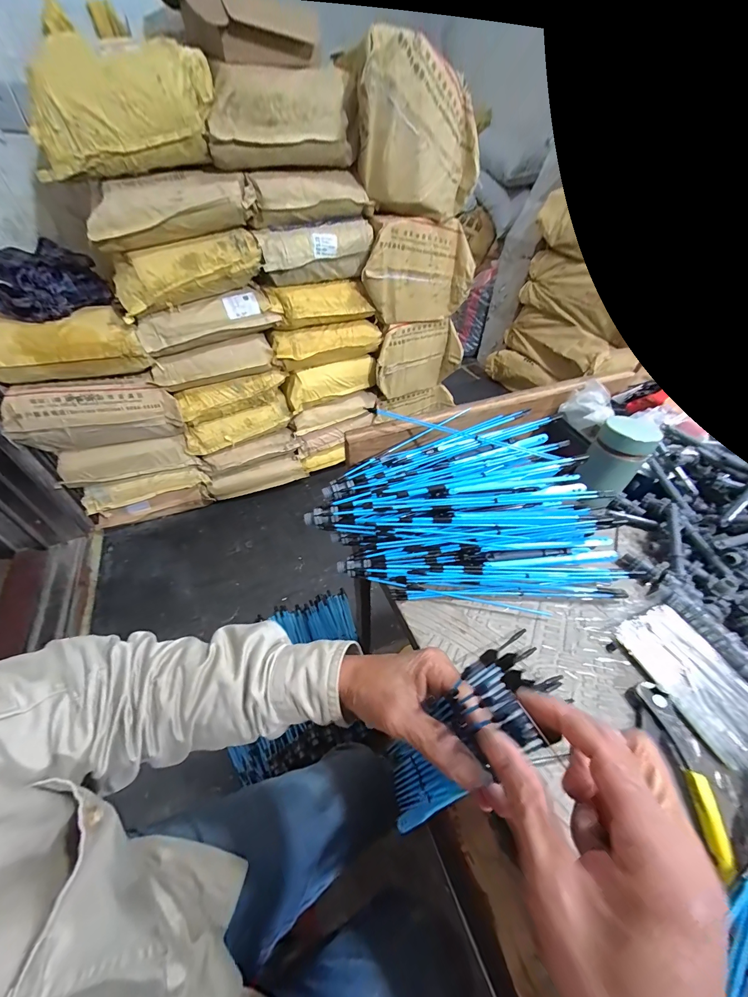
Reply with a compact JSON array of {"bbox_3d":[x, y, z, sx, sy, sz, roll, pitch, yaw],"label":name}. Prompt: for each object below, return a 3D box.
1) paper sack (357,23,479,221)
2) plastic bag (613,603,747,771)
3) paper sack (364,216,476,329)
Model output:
[{"bbox_3d":[0.129,-1.057,0.986,0.381,0.337,0.124,-16,48,-16],"label":"paper sack"},{"bbox_3d":[0.308,0.175,0.319,0.081,0.012,0.136,-12,47,-13],"label":"plastic bag"},{"bbox_3d":[0.148,-0.799,1.197,0.414,0.295,0.107,-16,48,-16],"label":"paper sack"}]

